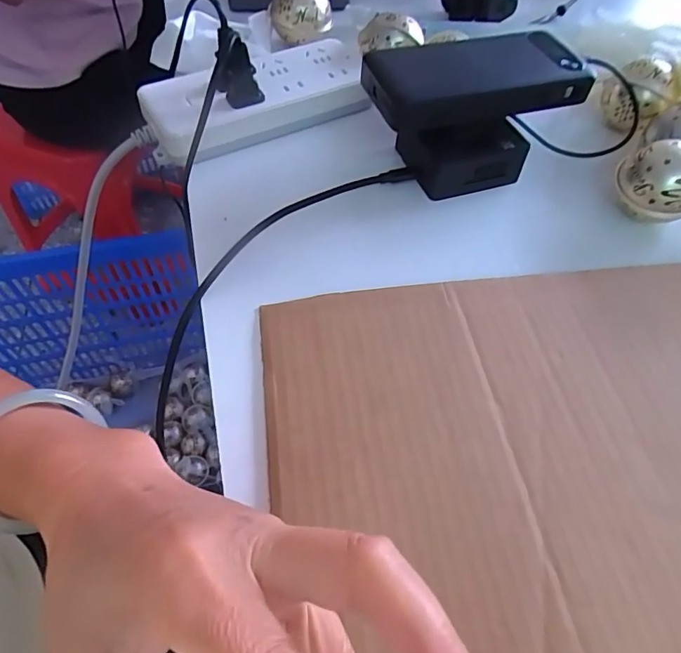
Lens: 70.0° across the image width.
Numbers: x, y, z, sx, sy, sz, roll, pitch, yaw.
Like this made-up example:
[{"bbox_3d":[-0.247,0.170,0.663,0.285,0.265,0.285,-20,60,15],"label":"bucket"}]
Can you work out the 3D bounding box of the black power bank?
[{"bbox_3d":[0.094,-0.180,0.350,0.149,0.027,0.069,-12,57,-10],"label":"black power bank"}]

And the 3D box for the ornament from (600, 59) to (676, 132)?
[{"bbox_3d":[0.245,-0.192,0.400,0.050,0.050,0.057,23,59,16],"label":"ornament"}]

